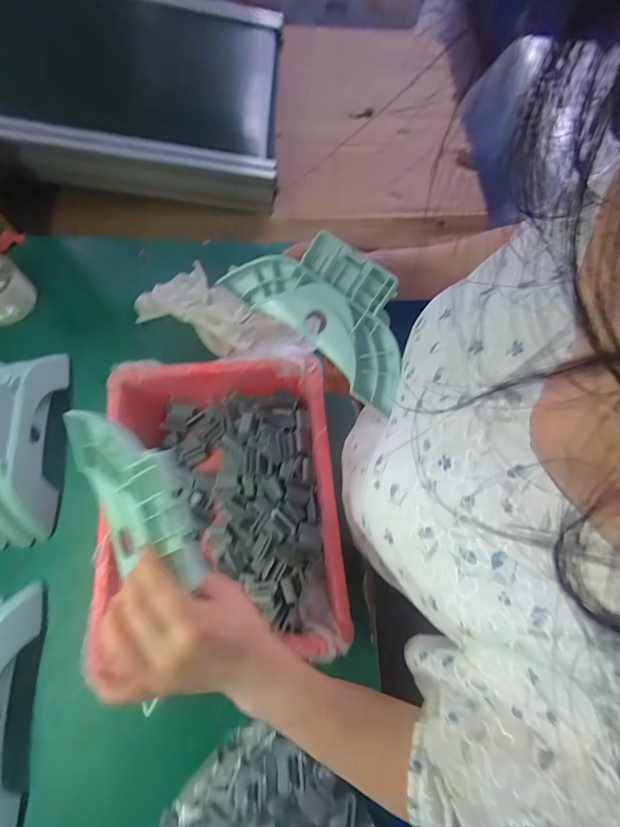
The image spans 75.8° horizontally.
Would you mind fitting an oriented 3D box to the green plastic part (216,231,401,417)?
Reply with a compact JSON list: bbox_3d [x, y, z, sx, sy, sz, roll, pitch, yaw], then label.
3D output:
[{"bbox_3d":[0.019,-0.114,0.420,0.228,0.035,0.117,45,114,15],"label":"green plastic part"}]

